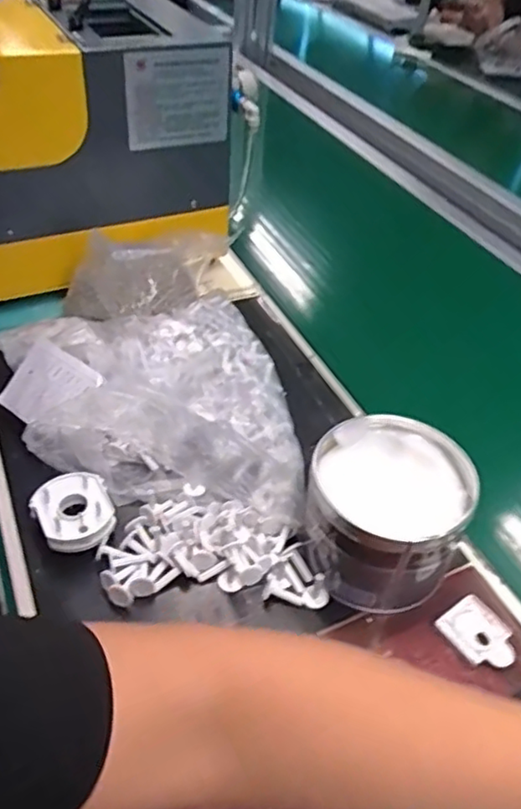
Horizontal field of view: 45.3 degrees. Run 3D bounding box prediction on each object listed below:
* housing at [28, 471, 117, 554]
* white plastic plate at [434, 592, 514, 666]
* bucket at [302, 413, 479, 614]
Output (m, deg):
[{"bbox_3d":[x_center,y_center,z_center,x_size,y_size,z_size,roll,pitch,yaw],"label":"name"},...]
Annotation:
[{"bbox_3d":[-0.158,0.094,0.538,0.063,0.032,0.071,-27,52,-30],"label":"housing"},{"bbox_3d":[0.174,0.184,0.496,0.048,0.010,0.055,-20,49,-26],"label":"white plastic plate"},{"bbox_3d":[0.102,0.082,0.518,0.128,0.103,0.136,3,43,-3],"label":"bucket"}]

